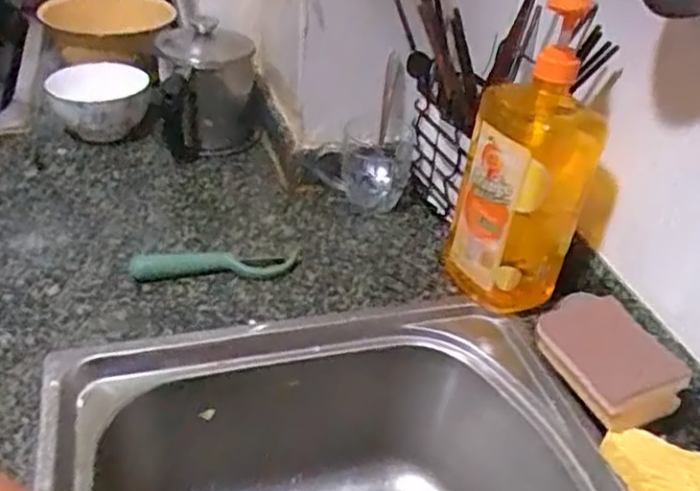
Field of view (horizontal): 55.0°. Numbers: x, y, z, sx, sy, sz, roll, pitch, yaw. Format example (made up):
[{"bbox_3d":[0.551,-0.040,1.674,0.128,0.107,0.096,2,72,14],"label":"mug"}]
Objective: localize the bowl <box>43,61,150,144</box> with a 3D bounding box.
[{"bbox_3d":[-0.299,-0.169,0.817,0.108,0.083,0.109,-5,37,-14],"label":"bowl"}]

